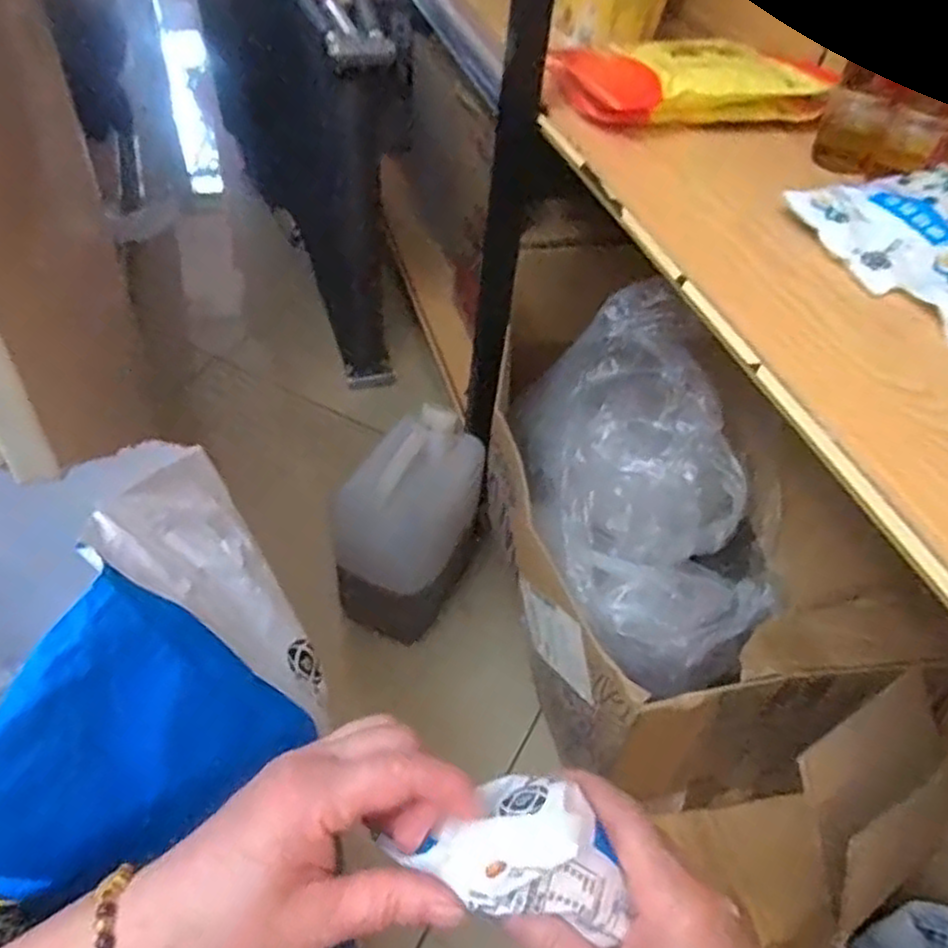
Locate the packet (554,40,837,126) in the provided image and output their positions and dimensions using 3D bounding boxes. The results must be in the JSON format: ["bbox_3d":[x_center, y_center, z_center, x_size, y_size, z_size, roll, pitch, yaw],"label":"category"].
[{"bbox_3d":[0.219,-0.365,0.692,0.268,0.053,0.129,-10,48,-15],"label":"packet"}]

